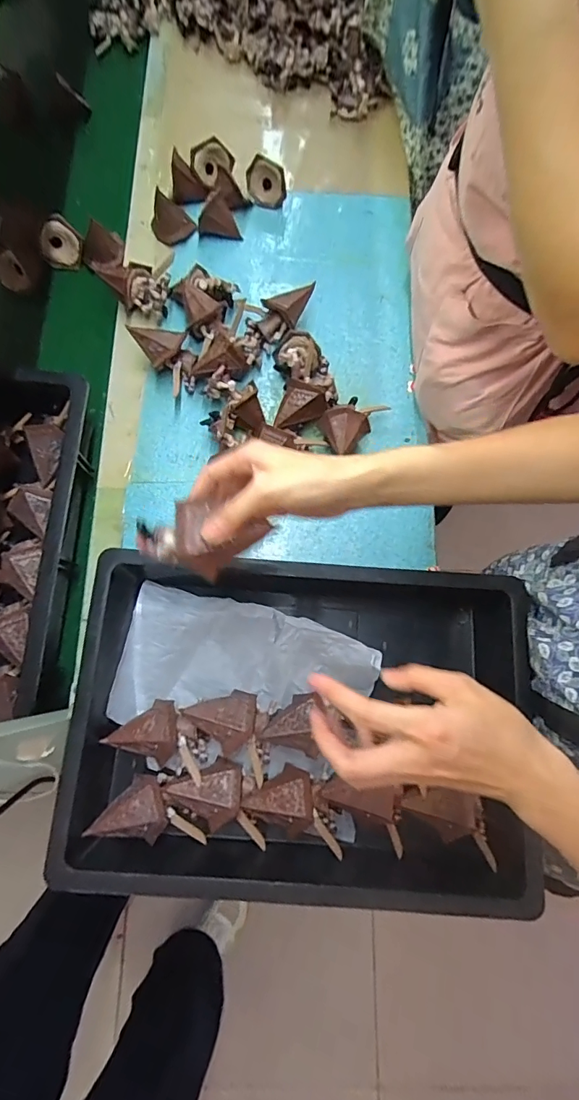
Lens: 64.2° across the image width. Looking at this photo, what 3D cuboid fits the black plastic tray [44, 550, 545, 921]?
[{"bbox_3d":[-0.006,0.173,0.498,0.412,0.098,0.312,4,76,0],"label":"black plastic tray"}]

